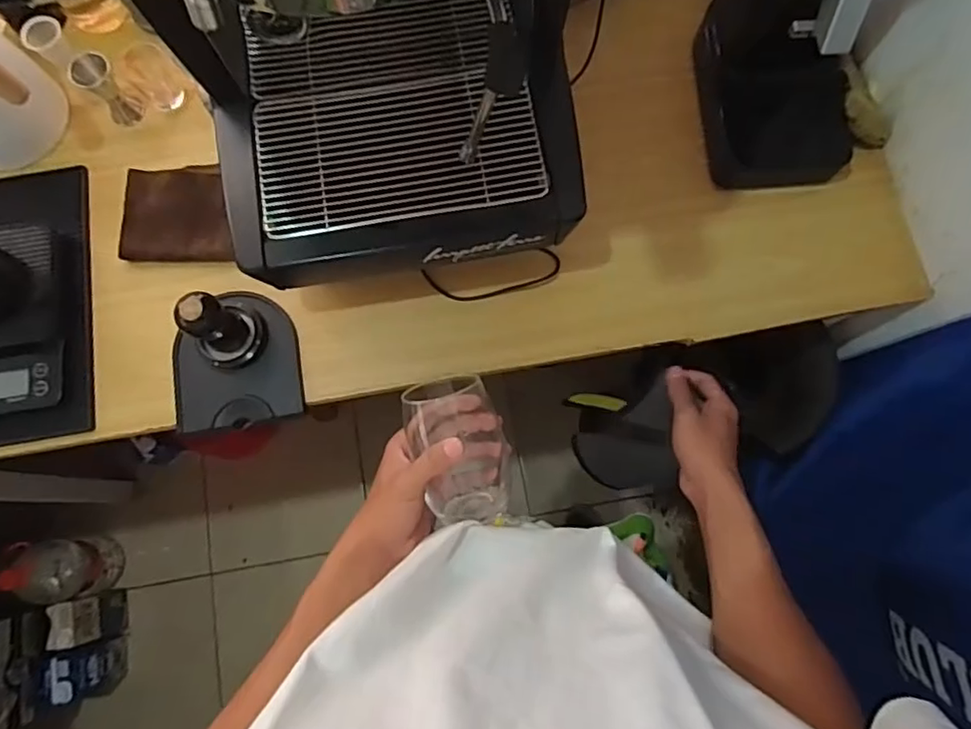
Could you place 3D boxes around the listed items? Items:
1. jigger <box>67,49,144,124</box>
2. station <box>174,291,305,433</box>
[{"bbox_3d":[-0.406,-0.296,0.647,0.038,0.081,0.030,-44,81,-8],"label":"jigger"},{"bbox_3d":[-0.254,-0.012,0.573,0.121,0.103,0.128,-10,78,-2],"label":"station"}]

